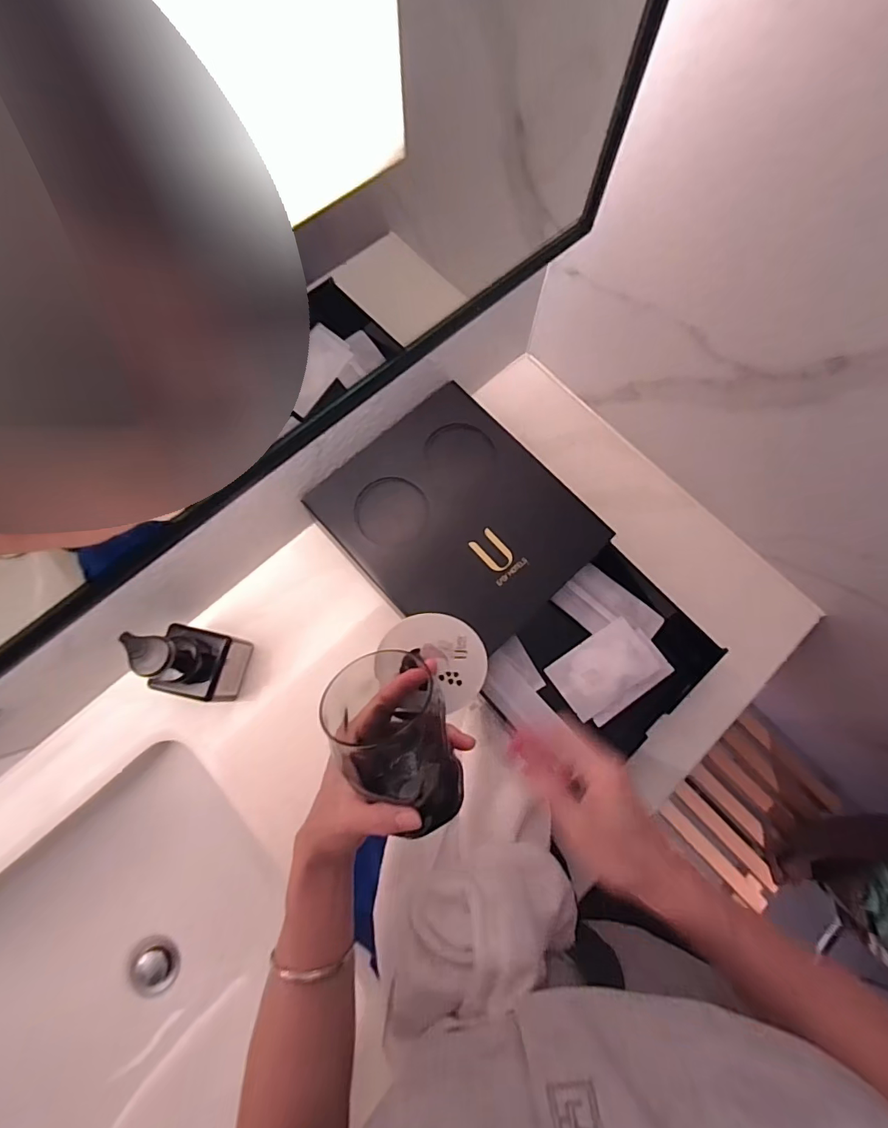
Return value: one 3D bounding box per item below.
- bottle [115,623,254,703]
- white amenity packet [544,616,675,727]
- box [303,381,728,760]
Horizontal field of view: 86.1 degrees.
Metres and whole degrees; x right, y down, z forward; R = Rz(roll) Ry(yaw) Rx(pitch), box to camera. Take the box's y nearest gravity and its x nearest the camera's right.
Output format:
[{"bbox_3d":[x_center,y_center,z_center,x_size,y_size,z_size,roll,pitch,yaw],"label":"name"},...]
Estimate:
[{"bbox_3d":[-0.256,0.099,0.480,0.068,0.135,0.072,12,74,3],"label":"bottle"},{"bbox_3d":[0.181,0.114,0.513,0.114,0.019,0.080,-34,77,-10],"label":"white amenity packet"},{"bbox_3d":[0.071,0.017,0.532,0.234,0.092,0.433,-44,79,-12],"label":"box"}]

